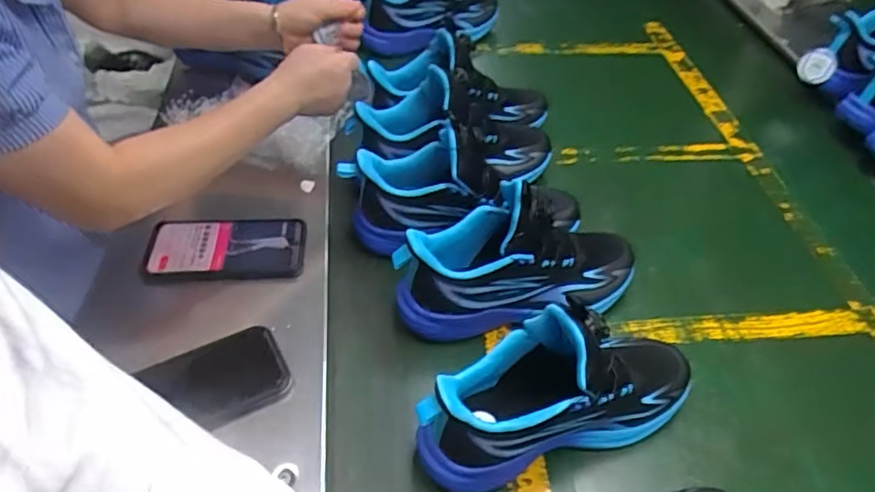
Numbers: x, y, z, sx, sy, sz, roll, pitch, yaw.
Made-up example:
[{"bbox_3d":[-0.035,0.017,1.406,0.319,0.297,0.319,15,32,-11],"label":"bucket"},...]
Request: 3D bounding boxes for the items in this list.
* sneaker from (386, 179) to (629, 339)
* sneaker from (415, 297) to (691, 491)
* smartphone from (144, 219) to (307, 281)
[{"bbox_3d":[0.084,0.012,0.598,0.251,0.147,0.089,-6,47,-10],"label":"sneaker"},{"bbox_3d":[0.108,0.118,0.507,0.256,0.151,0.085,-14,49,-16],"label":"sneaker"},{"bbox_3d":[-0.227,0.003,0.647,0.162,0.011,0.077,-2,56,-6],"label":"smartphone"}]

